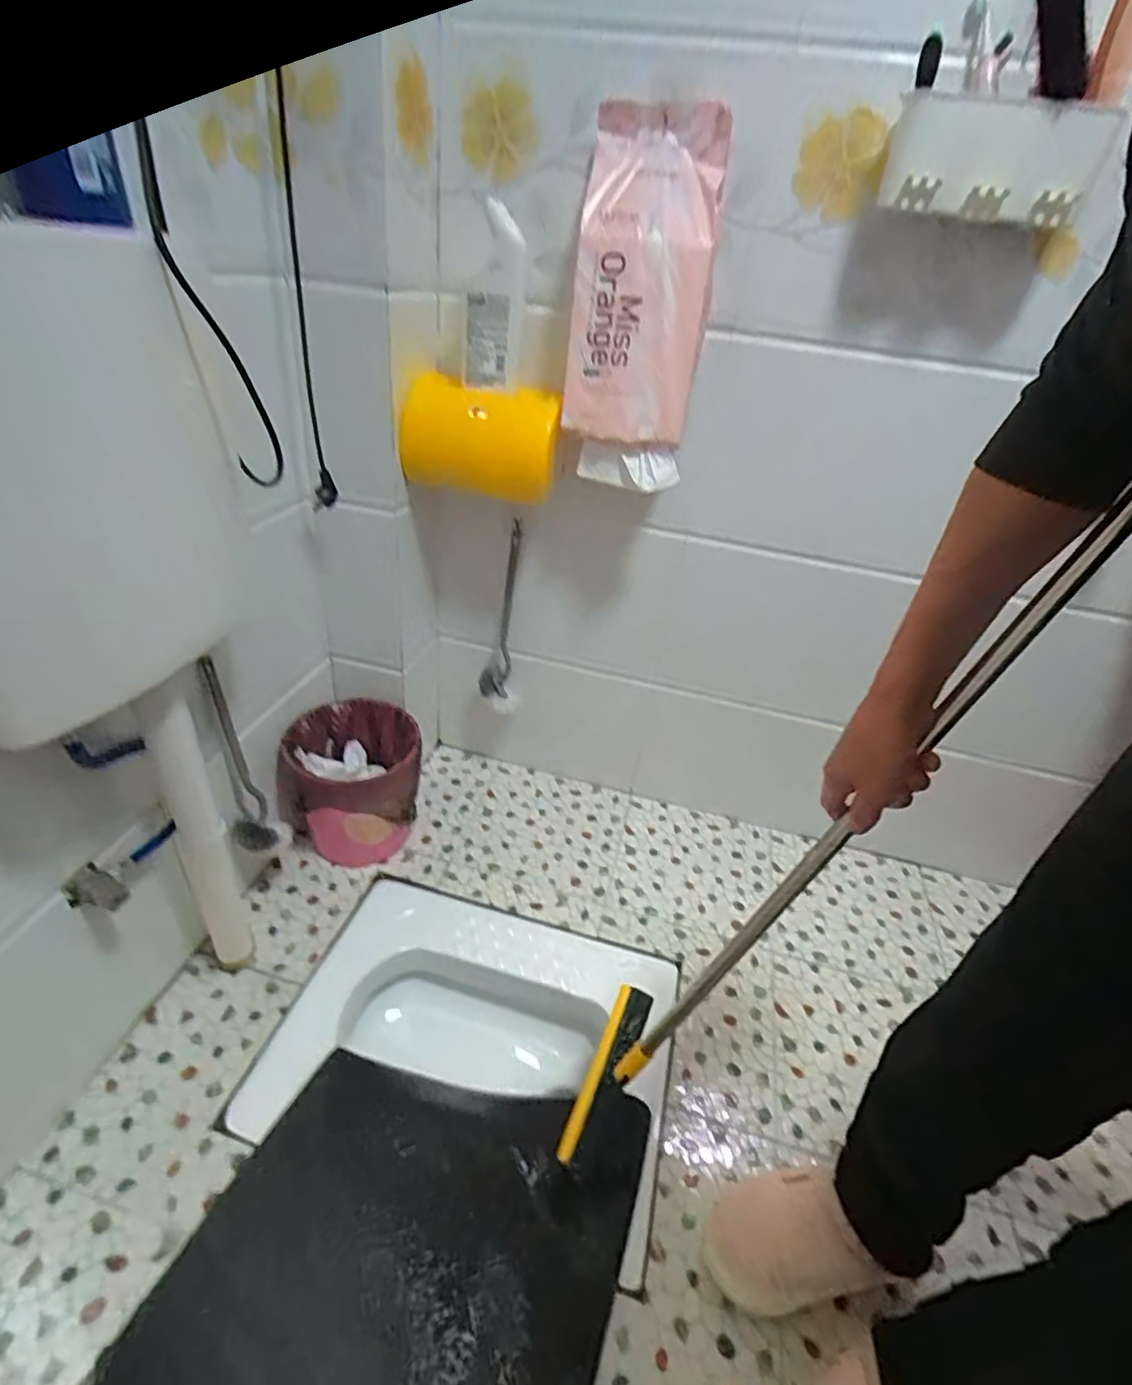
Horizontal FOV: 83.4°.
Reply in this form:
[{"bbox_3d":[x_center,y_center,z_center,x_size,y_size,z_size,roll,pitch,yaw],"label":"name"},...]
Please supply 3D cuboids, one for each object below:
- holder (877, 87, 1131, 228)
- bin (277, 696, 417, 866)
[{"bbox_3d":[0.508,-0.644,0.765,0.225,0.115,0.080,12,34,7],"label":"holder"},{"bbox_3d":[-0.394,0.176,1.173,0.222,0.261,0.224,5,33,-3],"label":"bin"}]

